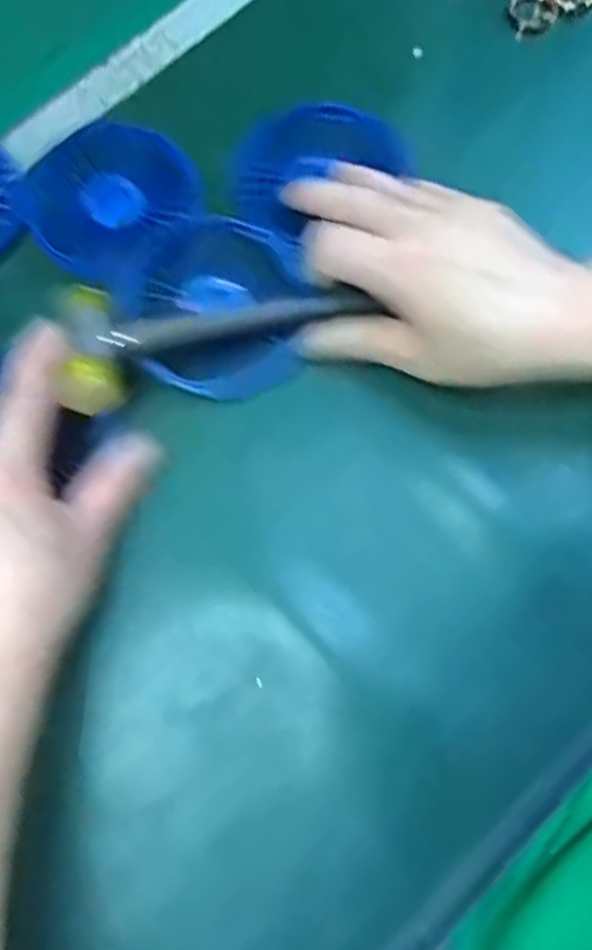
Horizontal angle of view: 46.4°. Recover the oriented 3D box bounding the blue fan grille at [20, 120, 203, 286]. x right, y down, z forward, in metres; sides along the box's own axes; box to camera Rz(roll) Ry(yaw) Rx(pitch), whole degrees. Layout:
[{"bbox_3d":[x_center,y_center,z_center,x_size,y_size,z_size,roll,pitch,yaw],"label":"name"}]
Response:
[{"bbox_3d":[-0.097,-0.144,0.357,0.083,0.015,0.088,-1,73,2],"label":"blue fan grille"}]

